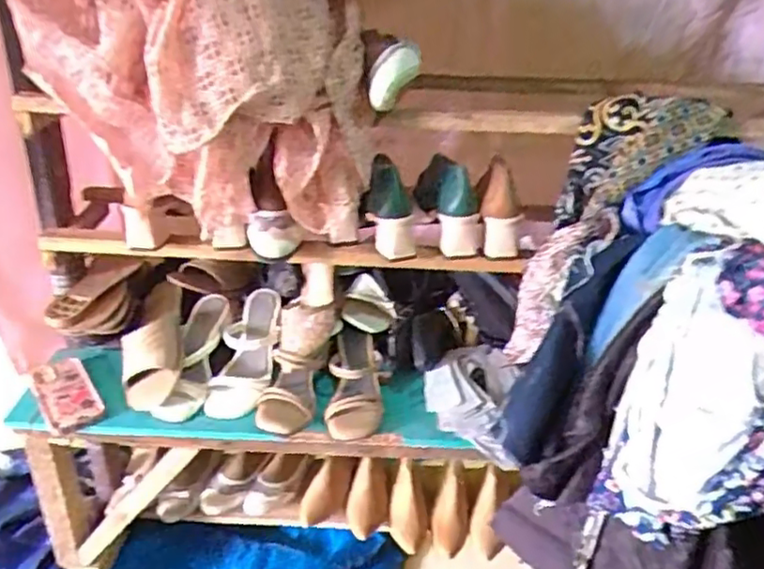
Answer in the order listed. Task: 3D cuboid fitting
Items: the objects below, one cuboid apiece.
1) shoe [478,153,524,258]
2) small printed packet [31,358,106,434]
[{"bbox_3d":[0.172,-0.113,0.944,0.059,0.151,0.073,-4,1,-7],"label":"shoe"},{"bbox_3d":[-0.502,0.170,1.015,0.076,0.027,0.165,-21,37,-31],"label":"small printed packet"}]

